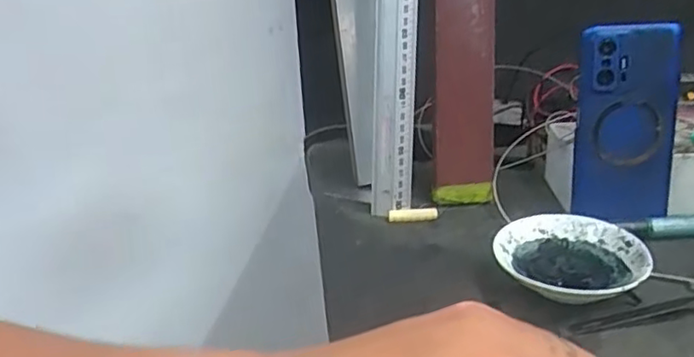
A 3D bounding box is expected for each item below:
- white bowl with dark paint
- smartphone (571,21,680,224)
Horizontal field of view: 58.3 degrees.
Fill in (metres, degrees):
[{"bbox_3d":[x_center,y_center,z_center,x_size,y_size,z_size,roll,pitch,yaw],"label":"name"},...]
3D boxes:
[{"bbox_3d":[0.166,0.061,0.453,0.097,0.026,0.101,-3,24,1],"label":"white bowl with dark paint"},{"bbox_3d":[0.225,-0.043,0.502,0.075,0.156,0.010,0,15,8],"label":"smartphone"}]

